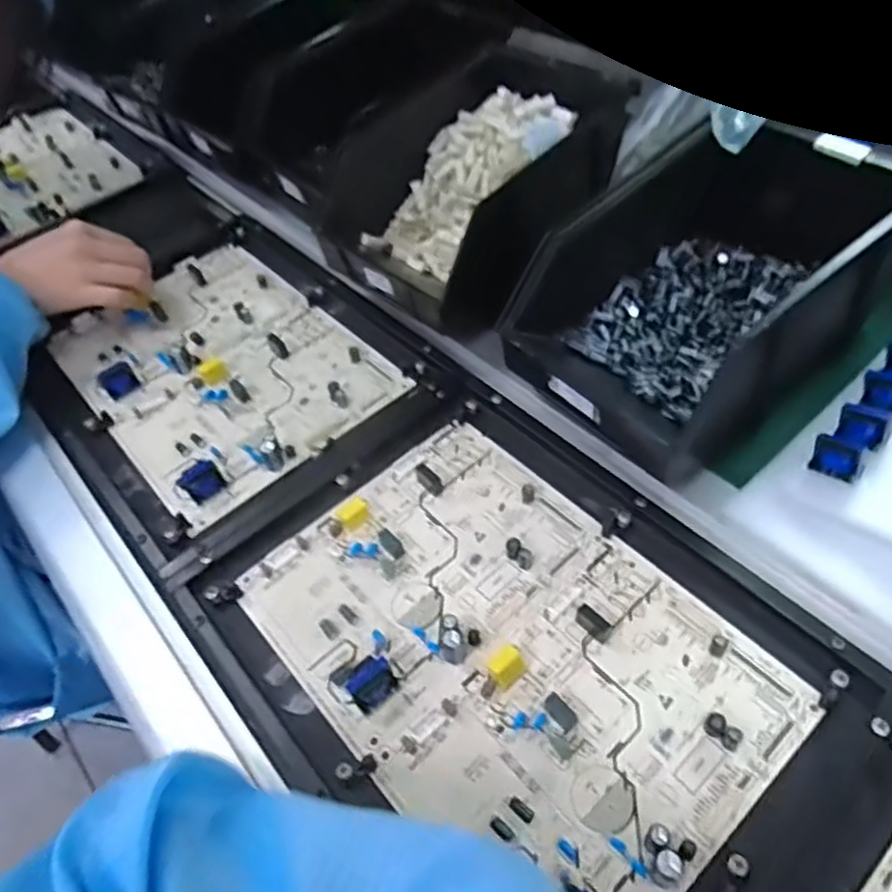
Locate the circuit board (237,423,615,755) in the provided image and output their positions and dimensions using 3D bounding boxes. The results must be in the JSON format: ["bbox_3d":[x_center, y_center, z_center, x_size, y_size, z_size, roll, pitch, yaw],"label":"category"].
[{"bbox_3d":[-0.016,0.071,0.431,0.196,0.019,0.140,-38,56,-23],"label":"circuit board"}]

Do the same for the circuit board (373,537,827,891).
[{"bbox_3d":[0.082,0.146,0.356,0.187,0.020,0.143,-37,56,-23],"label":"circuit board"}]

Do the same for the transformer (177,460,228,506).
[{"bbox_3d":[-0.172,0.025,0.483,0.026,0.020,0.020,-35,55,-21],"label":"transformer"}]

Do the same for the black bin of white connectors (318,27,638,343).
[{"bbox_3d":[0.019,-0.204,0.566,0.220,0.145,0.142,-34,55,-21],"label":"black bin of white connectors"}]

